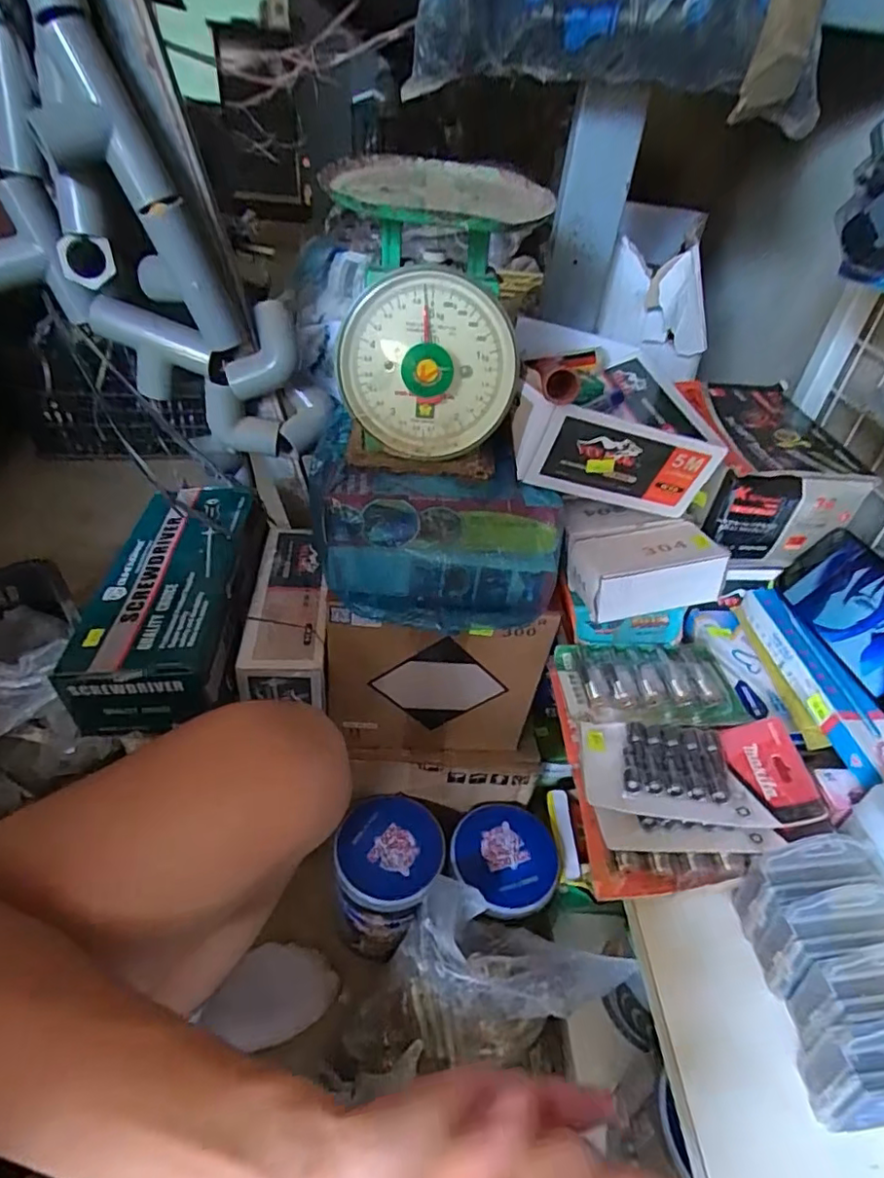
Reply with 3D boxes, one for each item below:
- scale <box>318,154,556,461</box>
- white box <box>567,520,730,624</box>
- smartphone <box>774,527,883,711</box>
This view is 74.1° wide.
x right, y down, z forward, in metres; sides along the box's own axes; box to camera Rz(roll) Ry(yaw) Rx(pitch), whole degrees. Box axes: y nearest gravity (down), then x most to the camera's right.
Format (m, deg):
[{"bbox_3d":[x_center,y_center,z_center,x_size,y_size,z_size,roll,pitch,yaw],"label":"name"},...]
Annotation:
[{"bbox_3d":[-0.014,-0.221,0.485,0.143,0.195,0.172,4,39,-5],"label":"scale"},{"bbox_3d":[0.168,-0.020,0.496,0.118,0.050,0.079,-8,39,-4],"label":"white box"},{"bbox_3d":[0.336,0.021,0.463,0.016,0.074,0.171,30,29,-27],"label":"smartphone"}]

